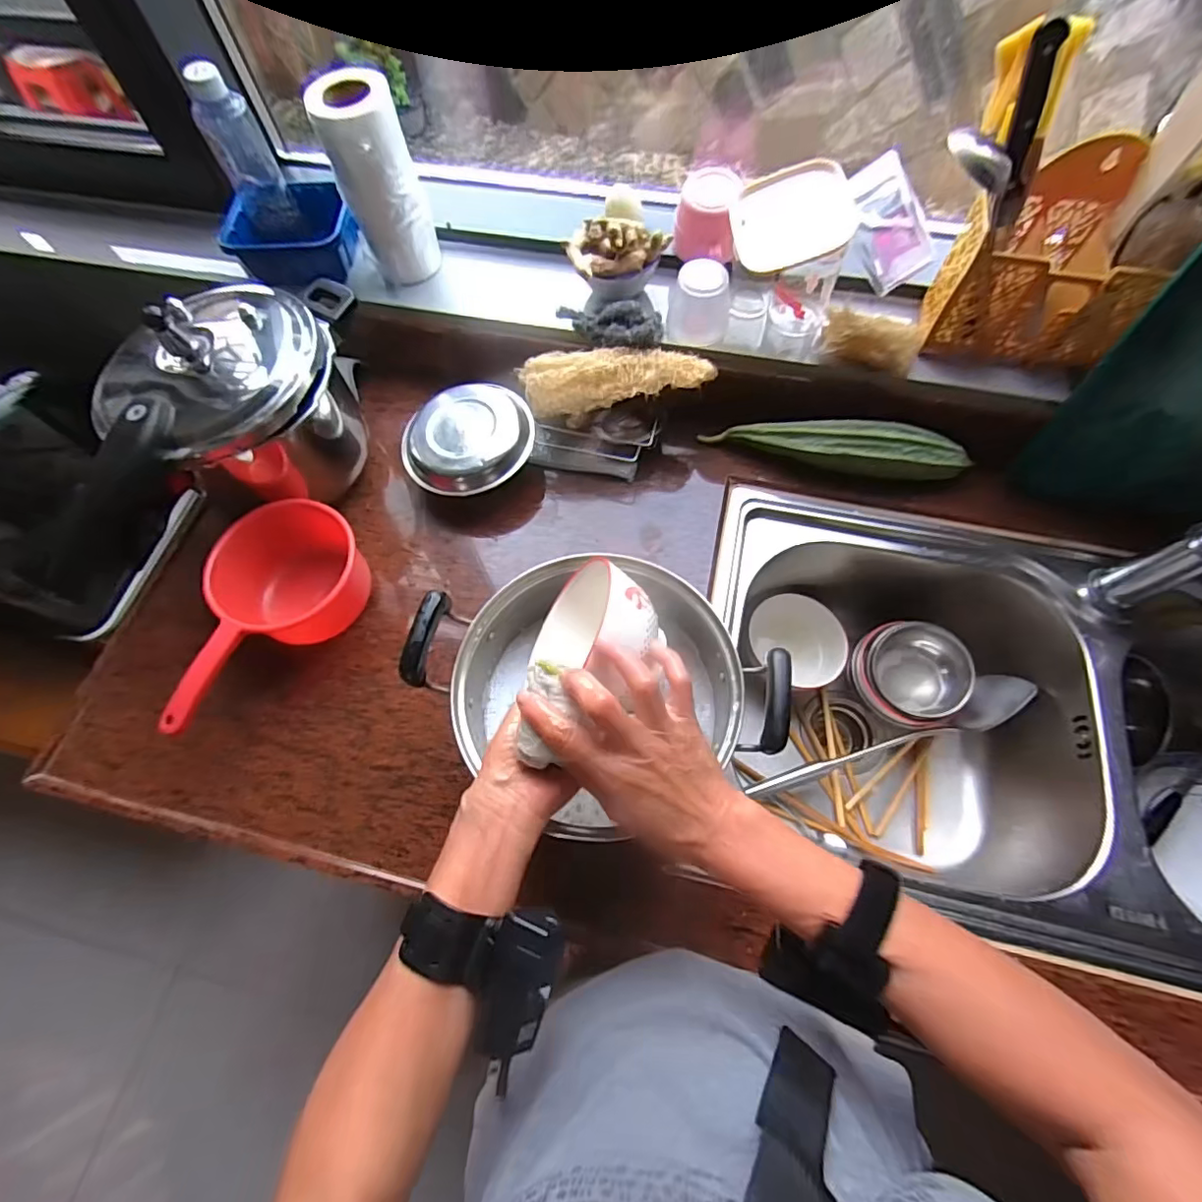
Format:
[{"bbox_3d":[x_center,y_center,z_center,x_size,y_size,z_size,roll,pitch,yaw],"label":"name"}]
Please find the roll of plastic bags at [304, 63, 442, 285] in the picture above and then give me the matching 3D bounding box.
[{"bbox_3d":[-0.239,-0.453,0.603,0.080,0.181,0.065,-22,67,-7],"label":"roll of plastic bags"}]

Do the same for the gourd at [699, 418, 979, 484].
[{"bbox_3d":[0.267,-0.172,0.621,0.282,0.045,0.049,10,67,7],"label":"gourd"}]

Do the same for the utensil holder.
[{"bbox_3d":[0.434,-0.320,0.536,0.166,0.167,0.107,29,70,14],"label":"utensil holder"}]

